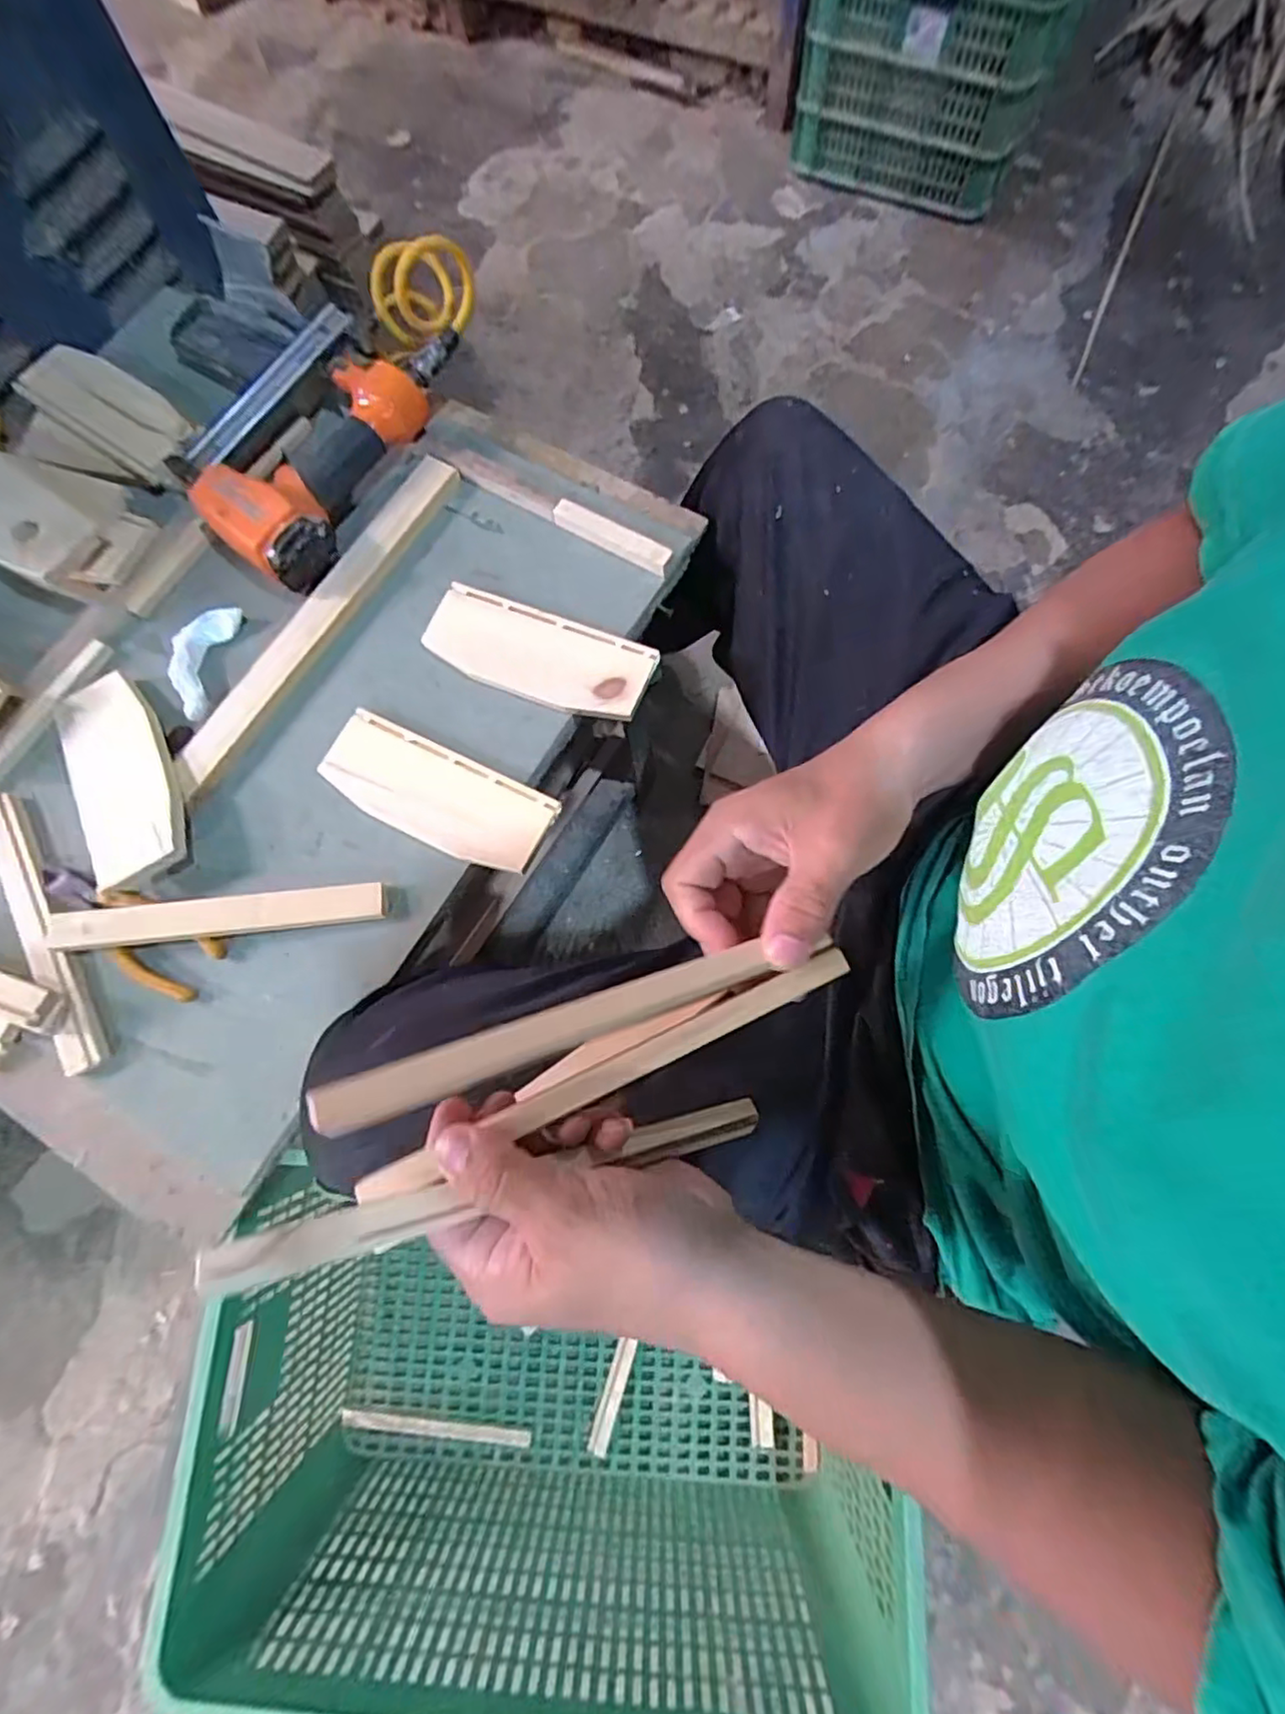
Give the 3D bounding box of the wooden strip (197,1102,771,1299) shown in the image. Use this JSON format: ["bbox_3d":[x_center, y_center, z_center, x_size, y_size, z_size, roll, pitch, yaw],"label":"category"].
[{"bbox_3d":[-0.048,0.133,0.269,0.224,0.009,0.016,-4,72,-26],"label":"wooden strip"}]

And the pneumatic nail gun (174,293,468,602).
[{"bbox_3d":[-0.296,-0.363,0.555,0.178,0.055,0.255,26,78,7],"label":"pneumatic nail gun"}]

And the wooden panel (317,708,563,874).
[{"bbox_3d":[-0.157,-0.049,0.496,0.182,0.014,0.071,26,78,7],"label":"wooden panel"}]

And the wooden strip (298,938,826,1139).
[{"bbox_3d":[-0.036,0.072,0.276,0.190,0.015,0.018,-16,74,-16],"label":"wooden strip"}]

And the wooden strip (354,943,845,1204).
[{"bbox_3d":[-0.007,0.090,0.282,0.222,0.006,0.013,-22,75,-13],"label":"wooden strip"}]

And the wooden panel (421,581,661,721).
[{"bbox_3d":[-0.084,-0.163,0.522,0.182,0.017,0.075,22,77,6],"label":"wooden panel"}]

